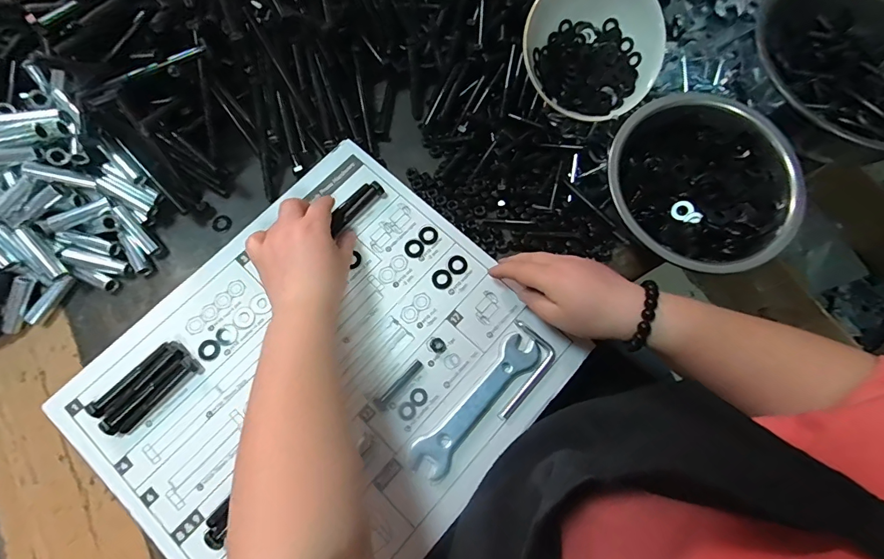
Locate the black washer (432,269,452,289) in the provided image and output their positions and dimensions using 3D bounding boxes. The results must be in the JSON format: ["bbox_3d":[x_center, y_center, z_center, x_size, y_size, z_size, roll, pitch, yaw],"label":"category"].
[{"bbox_3d":[0.000,-0.001,0.421,0.019,0.004,0.019,0,75,0],"label":"black washer"}]

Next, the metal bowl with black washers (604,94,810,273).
[{"bbox_3d":[0.241,-0.088,0.410,0.170,0.068,0.155,0,75,0],"label":"metal bowl with black washers"}]

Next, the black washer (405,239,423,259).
[{"bbox_3d":[-0.028,-0.032,0.429,0.019,0.004,0.020,0,75,0],"label":"black washer"}]

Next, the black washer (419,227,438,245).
[{"bbox_3d":[-0.014,-0.044,0.435,0.018,0.004,0.020,-19,76,-5],"label":"black washer"}]

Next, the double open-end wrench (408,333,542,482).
[{"bbox_3d":[0.031,0.110,0.385,0.035,0.007,0.148,41,79,9],"label":"double open-end wrench"}]

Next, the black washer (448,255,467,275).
[{"bbox_3d":[0.016,-0.014,0.425,0.019,0.004,0.019,0,75,0],"label":"black washer"}]

